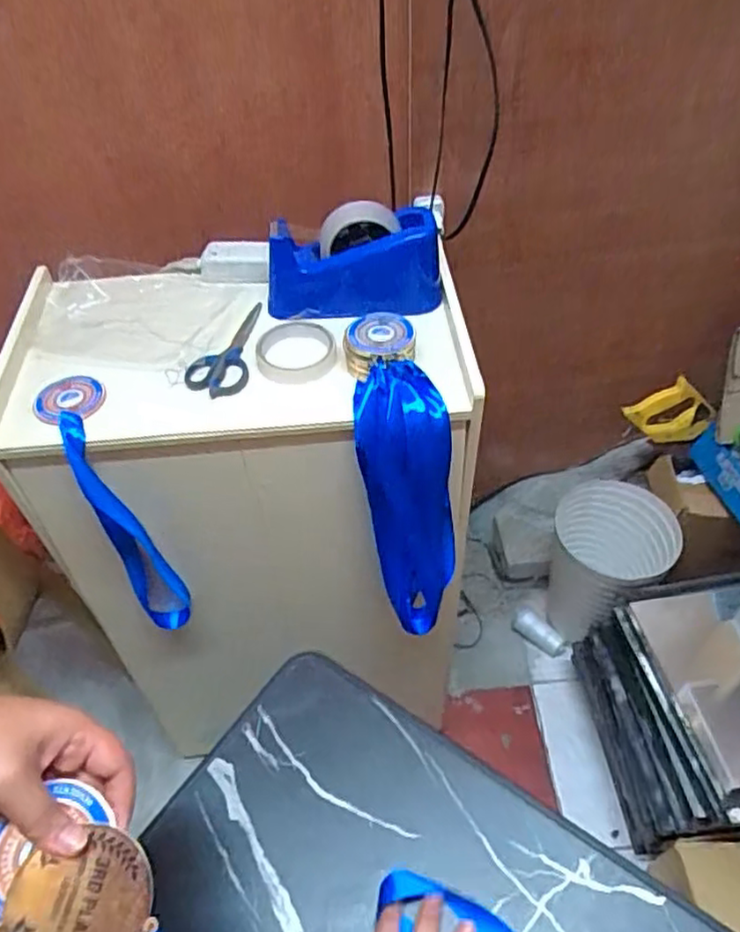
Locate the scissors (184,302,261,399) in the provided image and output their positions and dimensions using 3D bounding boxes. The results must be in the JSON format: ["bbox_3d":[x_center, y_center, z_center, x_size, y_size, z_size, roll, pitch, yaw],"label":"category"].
[{"bbox_3d":[-0.168,-0.137,0.780,0.065,0.015,0.170,-2,48,2],"label":"scissors"}]

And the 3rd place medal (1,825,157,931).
[{"bbox_3d":[-0.156,0.239,0.365,0.076,0.004,0.067,-18,64,-15],"label":"3rd place medal"}]

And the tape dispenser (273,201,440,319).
[{"bbox_3d":[-0.023,-0.244,0.796,0.202,0.117,0.071,-7,48,-3],"label":"tape dispenser"}]

